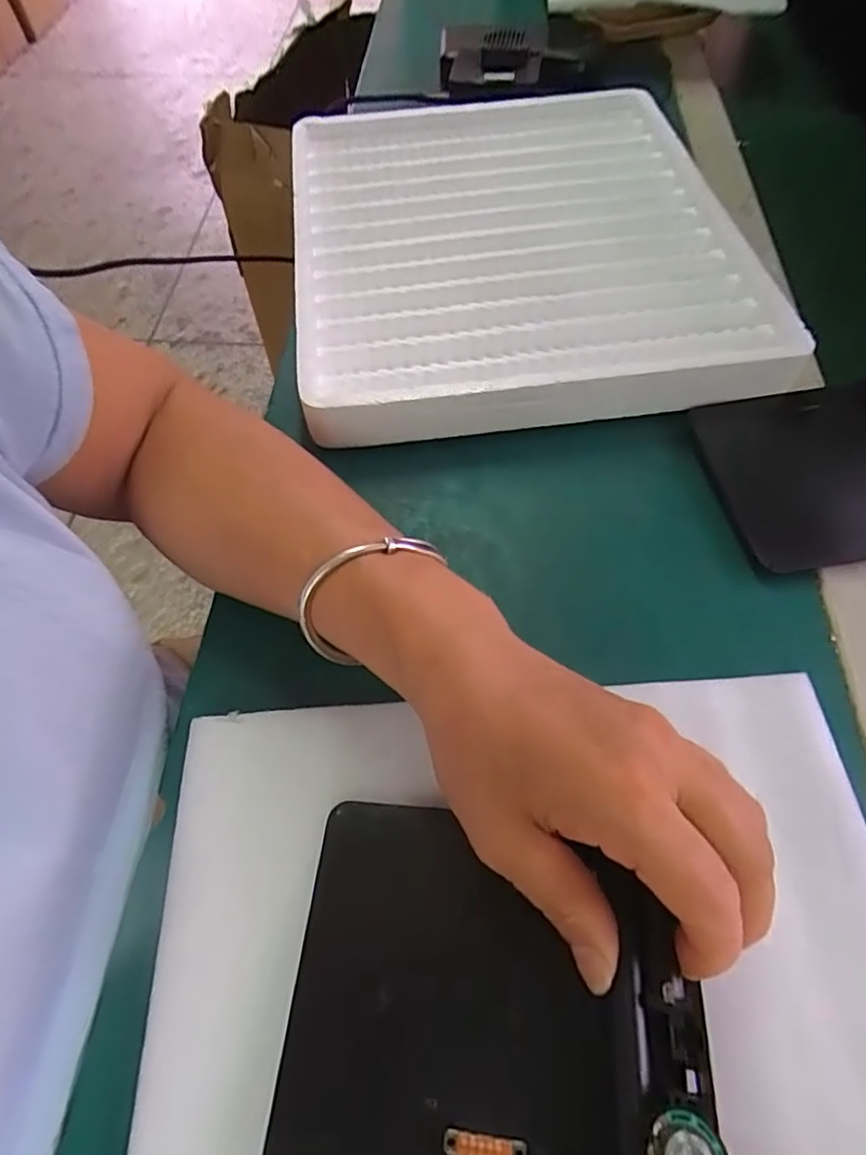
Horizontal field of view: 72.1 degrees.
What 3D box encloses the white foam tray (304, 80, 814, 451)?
[{"bbox_3d":[0.052,-0.233,0.410,0.285,0.037,0.319,-7,61,-2],"label":"white foam tray"}]

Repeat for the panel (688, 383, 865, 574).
[{"bbox_3d":[0.222,-0.060,0.324,0.131,0.008,0.112,-10,61,-4],"label":"panel"}]

